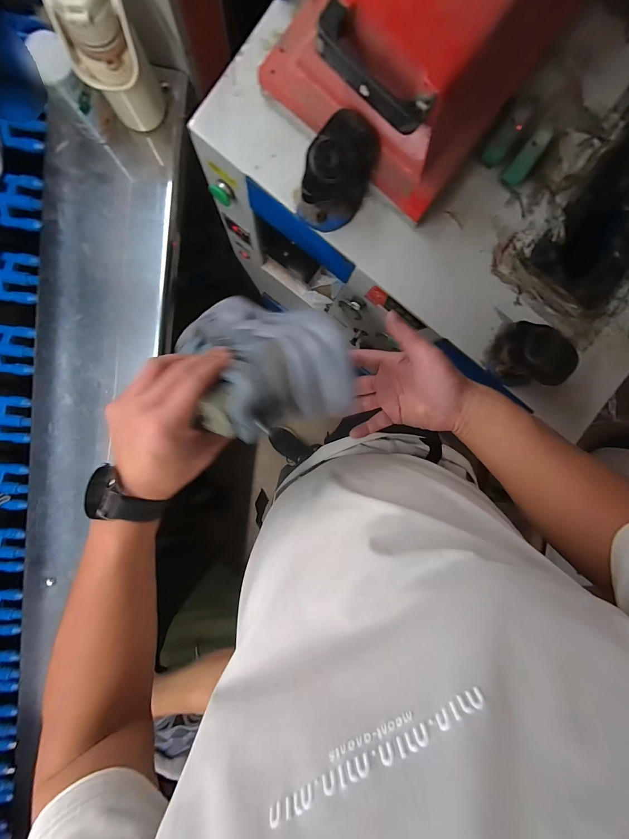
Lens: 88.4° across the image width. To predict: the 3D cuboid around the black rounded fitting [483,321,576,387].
[{"bbox_3d":[0.328,-0.097,0.502,0.107,0.079,0.075,15,94,-8],"label":"black rounded fitting"}]

